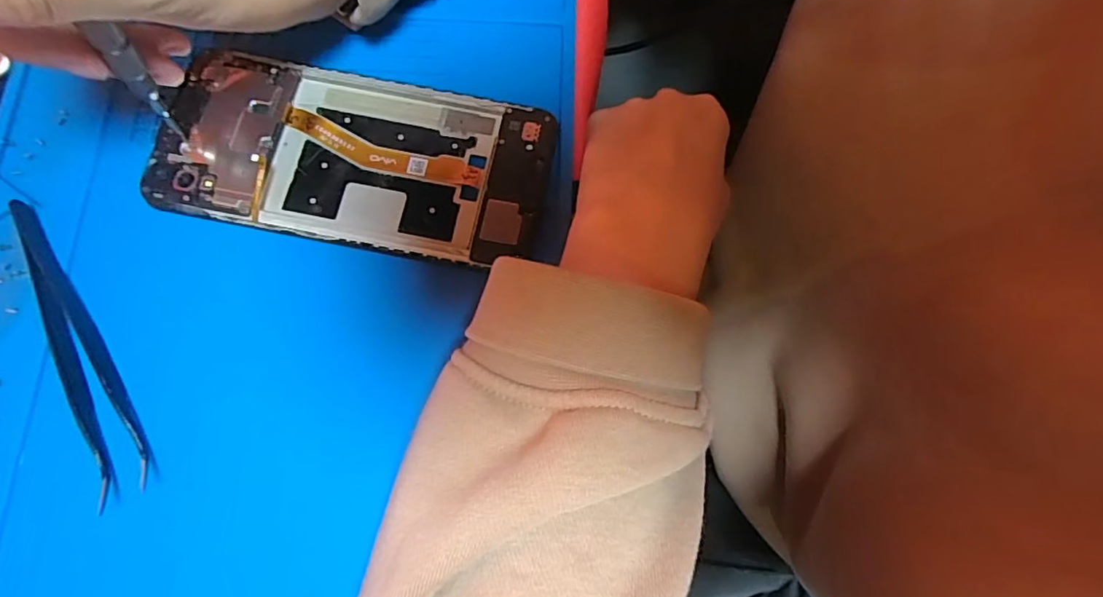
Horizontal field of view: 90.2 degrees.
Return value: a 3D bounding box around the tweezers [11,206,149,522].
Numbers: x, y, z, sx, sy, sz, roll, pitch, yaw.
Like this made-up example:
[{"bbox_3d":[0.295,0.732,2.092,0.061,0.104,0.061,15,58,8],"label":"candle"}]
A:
[{"bbox_3d":[-0.167,0.015,0.196,0.018,0.008,0.115,-25,78,-7],"label":"tweezers"}]

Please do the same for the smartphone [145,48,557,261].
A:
[{"bbox_3d":[-0.076,-0.054,0.216,0.149,0.009,0.070,10,76,1],"label":"smartphone"}]

